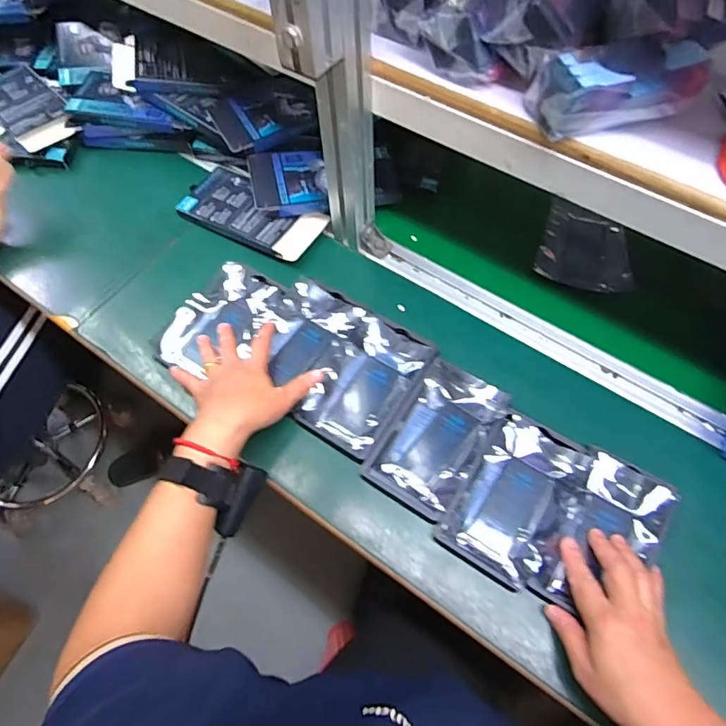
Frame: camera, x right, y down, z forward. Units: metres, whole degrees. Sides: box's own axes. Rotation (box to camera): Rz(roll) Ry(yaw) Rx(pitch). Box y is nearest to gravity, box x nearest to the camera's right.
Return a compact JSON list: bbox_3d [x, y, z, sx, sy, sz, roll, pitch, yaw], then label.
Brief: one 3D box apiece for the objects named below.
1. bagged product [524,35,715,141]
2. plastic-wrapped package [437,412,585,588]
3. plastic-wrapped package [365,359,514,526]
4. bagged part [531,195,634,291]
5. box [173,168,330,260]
[{"bbox_3d":[0.203,-0.221,0.396,0.124,0.049,0.055,-8,62,-4],"label":"bagged product"},{"bbox_3d":[0.152,0.132,0.496,0.096,0.024,0.159,30,66,15],"label":"plastic-wrapped package"},{"bbox_3d":[0.082,0.074,0.521,0.096,0.021,0.161,30,66,15],"label":"plastic-wrapped package"},{"bbox_3d":[0.290,-0.151,0.643,0.119,0.021,0.135,12,63,7],"label":"bagged part"},{"bbox_3d":[-0.149,-0.203,0.660,0.191,0.018,0.098,26,65,14],"label":"box"}]

